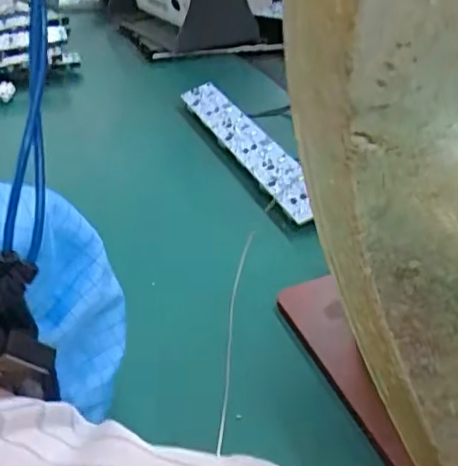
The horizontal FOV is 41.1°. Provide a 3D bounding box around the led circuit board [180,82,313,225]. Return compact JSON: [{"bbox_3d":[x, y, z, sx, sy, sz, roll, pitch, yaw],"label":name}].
[{"bbox_3d":[0.010,-0.057,0.373,0.023,0.005,0.183,-34,39,-2],"label":"led circuit board"}]

